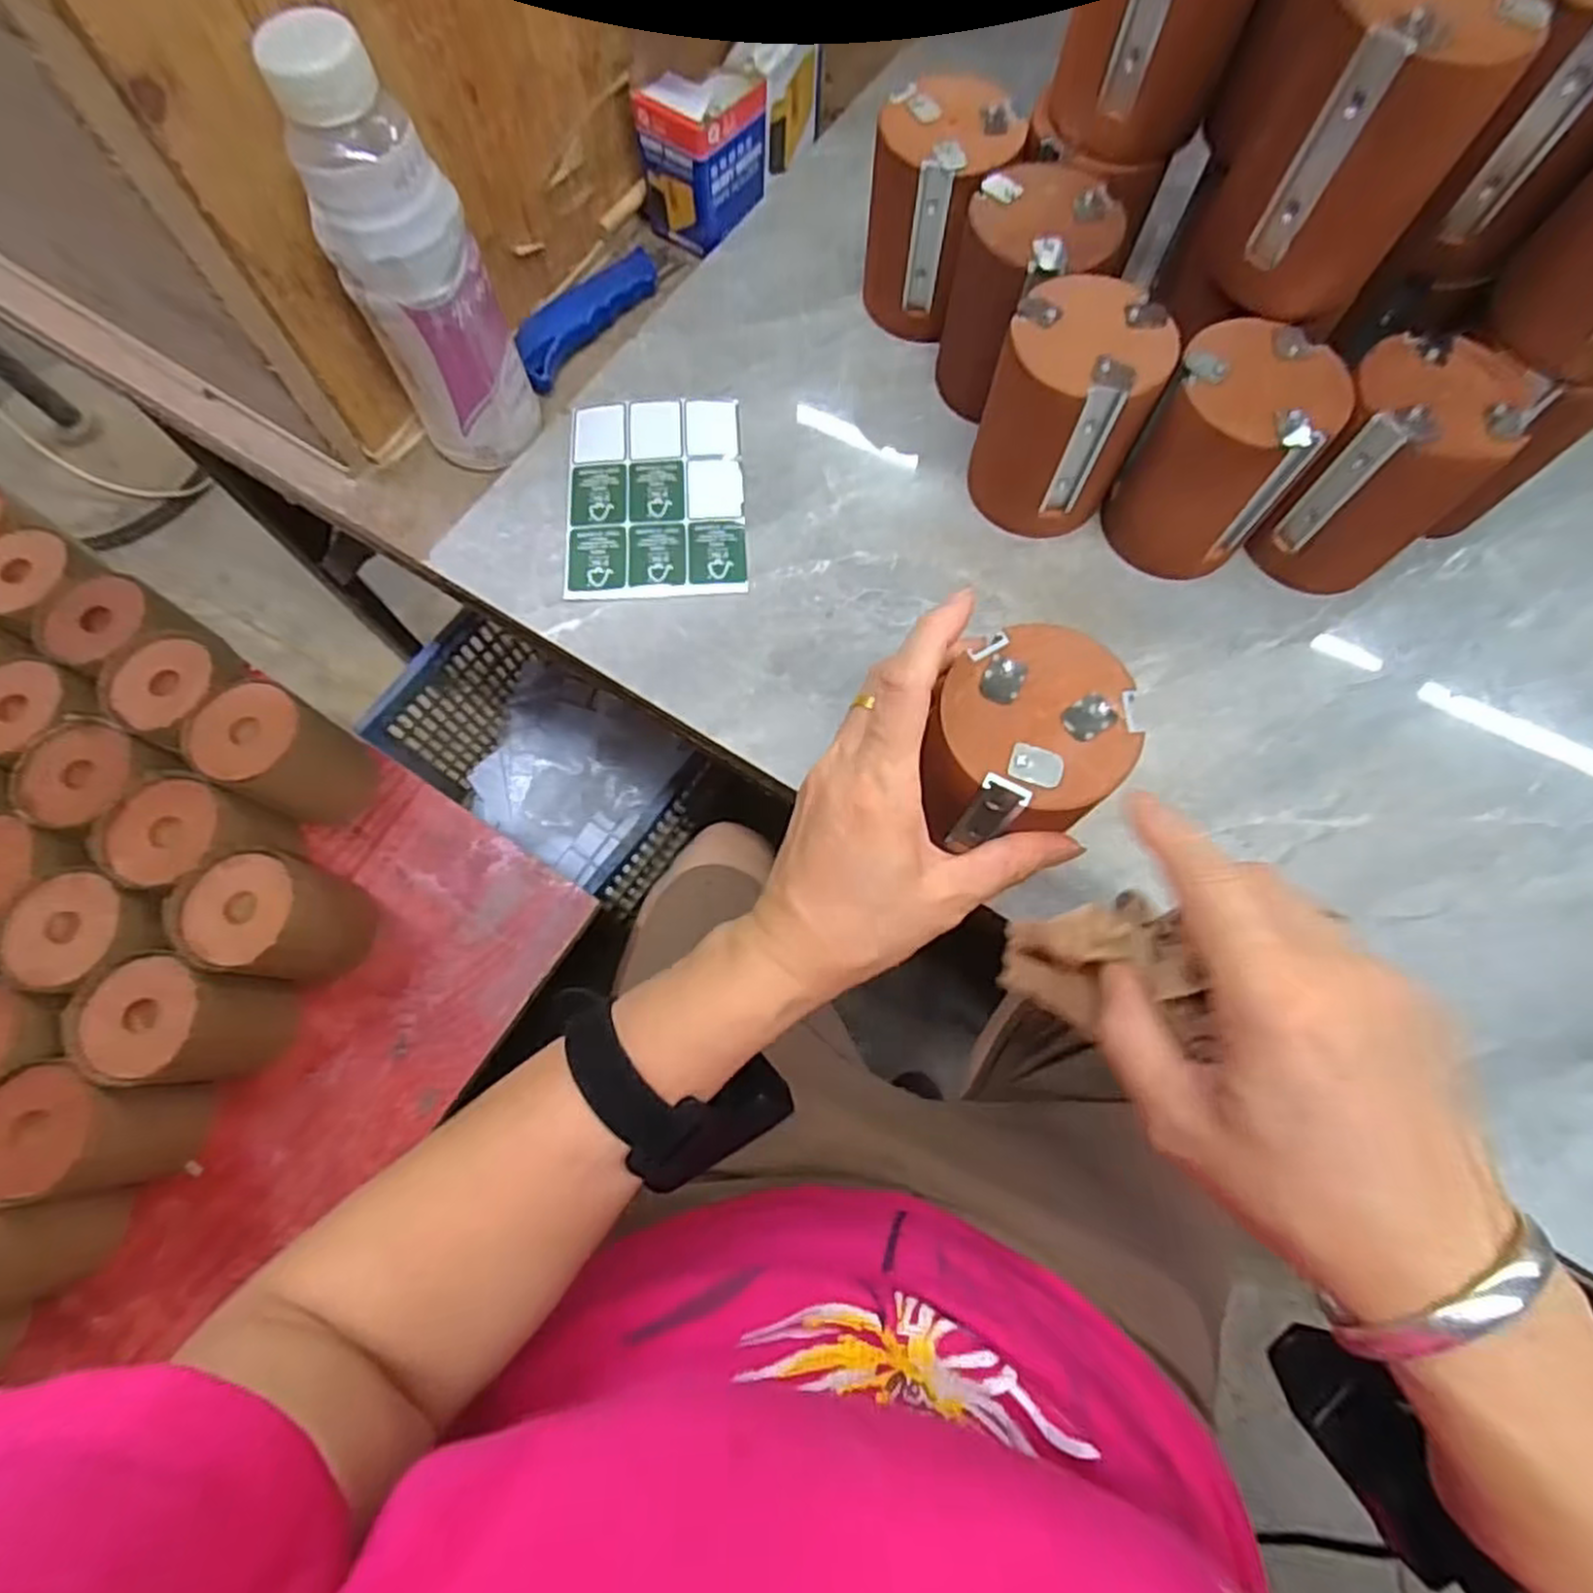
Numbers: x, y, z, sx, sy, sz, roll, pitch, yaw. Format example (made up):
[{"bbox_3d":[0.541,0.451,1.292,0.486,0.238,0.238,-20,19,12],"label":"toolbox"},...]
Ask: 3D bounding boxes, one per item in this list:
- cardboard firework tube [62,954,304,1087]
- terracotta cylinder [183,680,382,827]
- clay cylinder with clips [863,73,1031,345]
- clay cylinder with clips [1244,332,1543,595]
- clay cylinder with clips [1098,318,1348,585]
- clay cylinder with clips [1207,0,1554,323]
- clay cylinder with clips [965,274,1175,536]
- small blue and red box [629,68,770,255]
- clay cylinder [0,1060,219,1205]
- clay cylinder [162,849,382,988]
[{"bbox_3d":[-0.432,0.161,0.553,0.089,0.107,0.080,9,73,3],"label":"cardboard firework tube"},{"bbox_3d":[-0.403,-0.031,0.614,0.094,0.100,0.080,26,74,8],"label":"terracotta cylinder"},{"bbox_3d":[0.085,-0.338,0.450,0.079,0.095,0.077,0,72,0],"label":"clay cylinder with clips"},{"bbox_3d":[0.296,-0.164,0.394,0.074,0.100,0.073,43,77,13],"label":"clay cylinder with clips"},{"bbox_3d":[0.215,-0.172,0.398,0.078,0.101,0.072,38,76,11],"label":"clay cylinder with clips"},{"bbox_3d":[0.235,-0.275,0.326,0.077,0.099,0.072,33,75,10],"label":"clay cylinder with clips"},{"bbox_3d":[0.142,-0.199,0.407,0.079,0.101,0.076,32,75,10],"label":"clay cylinder with clips"},{"bbox_3d":[-0.057,-0.420,0.501,0.057,0.077,0.079,36,76,11],"label":"small blue and red box"},{"bbox_3d":[-0.483,0.229,0.535,0.079,0.110,0.079,-1,72,0],"label":"clay cylinder"},{"bbox_3d":[-0.389,0.092,0.584,0.082,0.115,0.083,14,73,5],"label":"clay cylinder"}]

